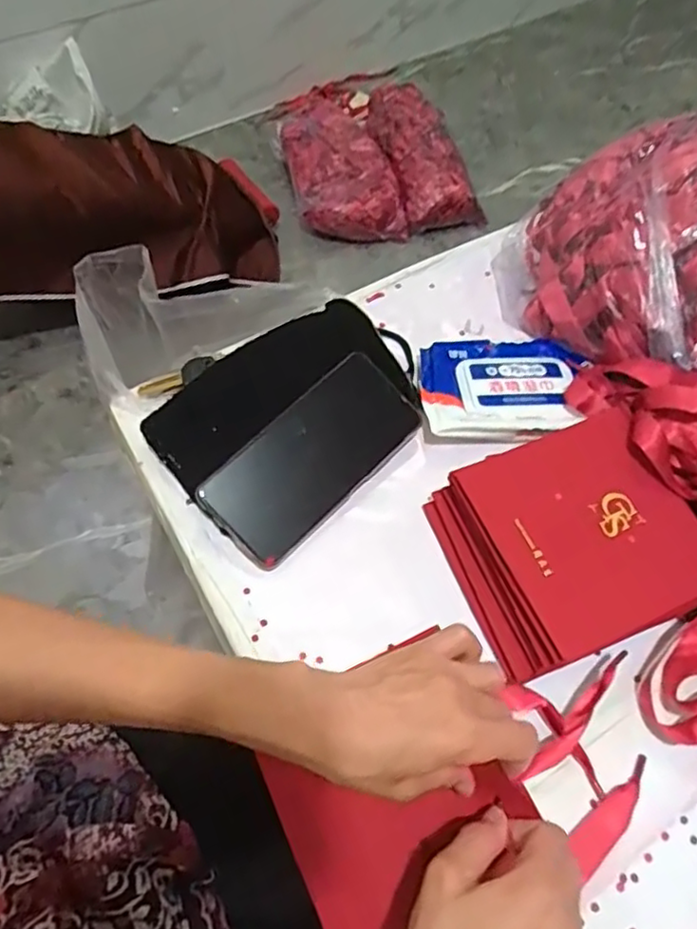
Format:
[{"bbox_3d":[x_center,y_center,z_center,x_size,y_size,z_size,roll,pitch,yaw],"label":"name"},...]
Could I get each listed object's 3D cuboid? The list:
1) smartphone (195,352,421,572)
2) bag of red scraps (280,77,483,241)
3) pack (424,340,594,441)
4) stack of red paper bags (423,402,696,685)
[{"bbox_3d":[-0.025,-0.005,0.480,0.165,0.010,0.078,-43,100,-16],"label":"smartphone"},{"bbox_3d":[0.060,-0.853,1.767,0.455,0.172,0.536,-15,63,-11],"label":"bag of red scraps"},{"bbox_3d":[0.125,-0.060,0.525,0.131,0.020,0.095,-2,61,-4],"label":"pack"},{"bbox_3d":[0.158,0.054,0.453,0.163,0.054,0.148,-19,64,-13],"label":"stack of red paper bags"}]

